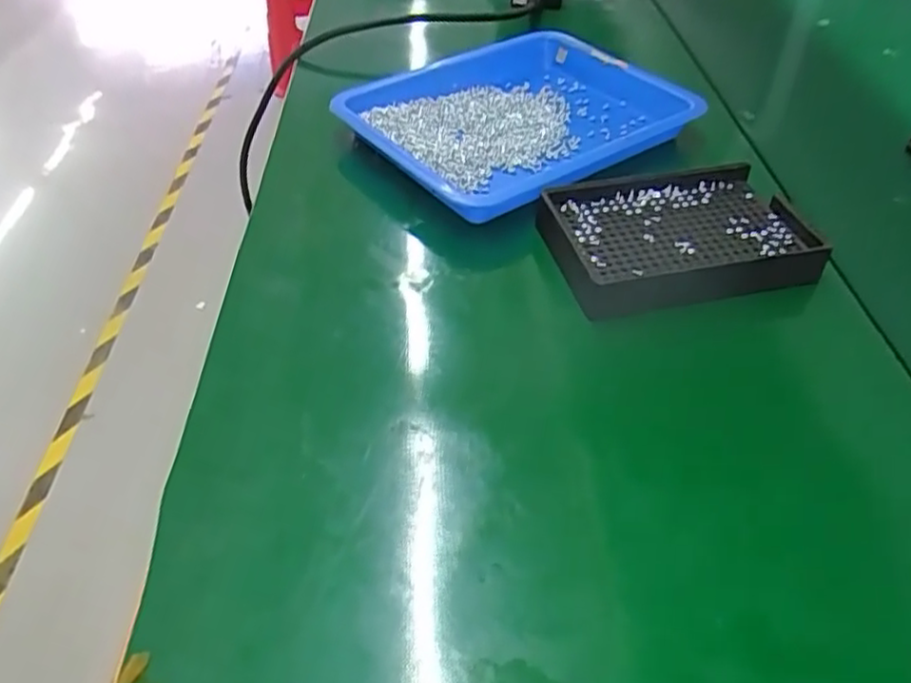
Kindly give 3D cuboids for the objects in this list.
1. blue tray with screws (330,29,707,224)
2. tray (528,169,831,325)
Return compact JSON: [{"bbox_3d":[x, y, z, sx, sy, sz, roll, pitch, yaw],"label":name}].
[{"bbox_3d":[0.040,-0.160,0.491,0.219,0.033,0.182,-25,49,-22],"label":"blue tray with screws"},{"bbox_3d":[0.124,-0.062,0.392,0.148,0.023,0.103,-13,45,-12],"label":"tray"}]

